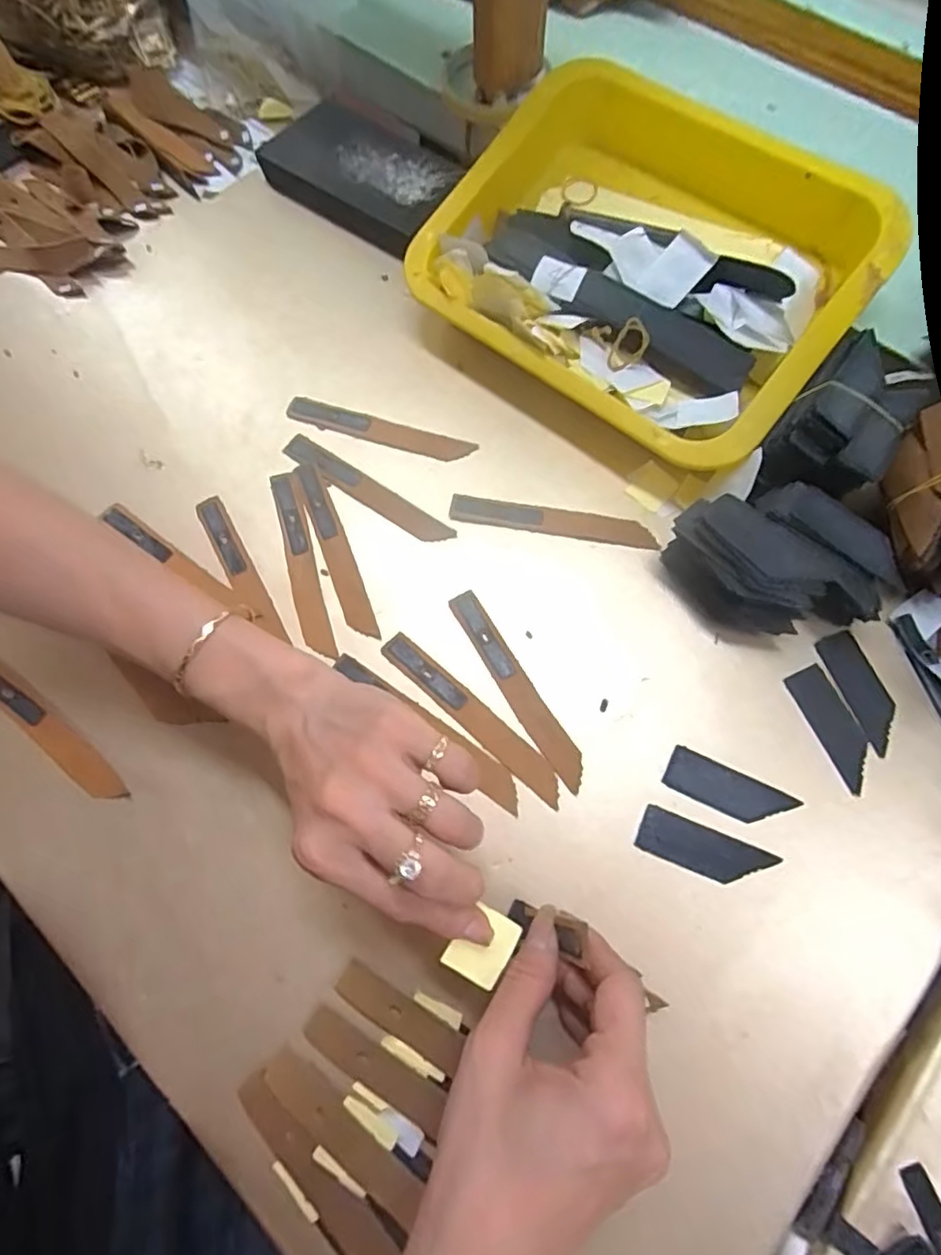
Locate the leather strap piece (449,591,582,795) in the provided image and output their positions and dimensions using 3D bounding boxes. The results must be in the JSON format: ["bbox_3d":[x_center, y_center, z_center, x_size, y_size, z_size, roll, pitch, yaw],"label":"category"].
[{"bbox_3d":[0.026,0.033,0.330,0.017,0.004,0.123,-31,72,-9],"label":"leather strap piece"}]

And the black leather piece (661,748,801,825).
[{"bbox_3d":[0.134,0.084,0.307,0.063,0.004,0.023,25,73,10],"label":"black leather piece"}]

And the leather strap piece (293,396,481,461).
[{"bbox_3d":[-0.060,-0.130,0.392,0.126,0.005,0.019,16,72,8],"label":"leather strap piece"}]

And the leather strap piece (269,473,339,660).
[{"bbox_3d":[-0.102,-0.039,0.359,0.018,0.007,0.124,-16,71,-4],"label":"leather strap piece"}]

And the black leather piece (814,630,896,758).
[{"bbox_3d":[0.213,0.033,0.322,0.023,0.004,0.065,-18,71,-4],"label":"black leather piece"}]

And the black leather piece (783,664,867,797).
[{"bbox_3d":[0.195,0.052,0.317,0.023,0.004,0.064,-22,71,-6],"label":"black leather piece"}]

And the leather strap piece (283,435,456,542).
[{"bbox_3d":[-0.065,-0.086,0.372,0.124,0.004,0.018,33,75,13],"label":"leather strap piece"}]

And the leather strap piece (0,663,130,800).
[{"bbox_3d":[-0.236,0.056,0.332,0.122,0.004,0.018,36,75,13],"label":"leather strap piece"}]

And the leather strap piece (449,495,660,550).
[{"bbox_3d":[0.050,-0.065,0.362,0.123,0.004,0.019,9,71,5],"label":"leather strap piece"}]

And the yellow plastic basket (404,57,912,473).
[{"bbox_3d":[0.111,-0.235,0.382,0.257,0.082,0.208,39,76,14],"label":"yellow plastic basket"}]

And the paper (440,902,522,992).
[{"bbox_3d":[0.005,0.133,0.249,0.024,0.005,0.028,35,78,-6],"label":"paper"}]

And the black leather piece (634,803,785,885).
[{"bbox_3d":[0.117,0.111,0.298,0.064,0.004,0.023,21,72,9],"label":"black leather piece"}]

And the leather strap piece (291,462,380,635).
[{"bbox_3d":[-0.082,-0.049,0.359,0.017,0.004,0.123,-21,71,-5],"label":"leather strap piece"}]

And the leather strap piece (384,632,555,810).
[{"bbox_3d":[0.000,0.048,0.324,0.124,0.004,0.018,40,76,14],"label":"leather strap piece"}]

